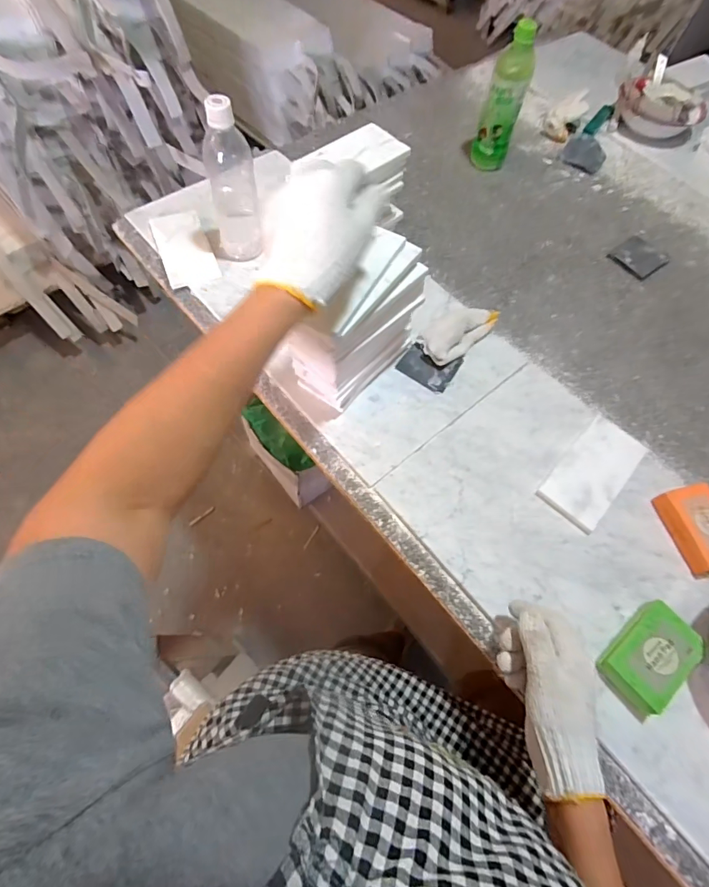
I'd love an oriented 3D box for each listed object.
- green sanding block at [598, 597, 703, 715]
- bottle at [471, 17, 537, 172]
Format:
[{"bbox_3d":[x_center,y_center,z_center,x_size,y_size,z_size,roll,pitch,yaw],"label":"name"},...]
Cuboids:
[{"bbox_3d":[0.296,0.214,0.455,0.097,0.034,0.062,-34,68,-18],"label":"green sanding block"},{"bbox_3d":[0.254,-0.579,0.771,0.061,0.203,0.069,13,62,5],"label":"bottle"}]

